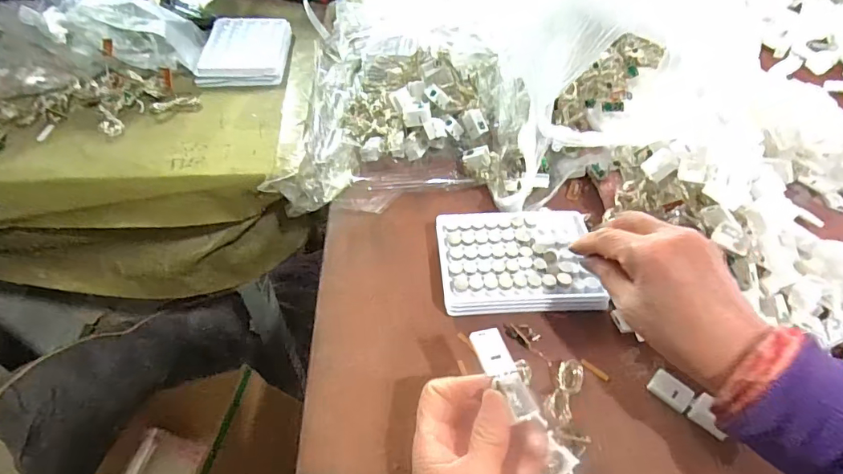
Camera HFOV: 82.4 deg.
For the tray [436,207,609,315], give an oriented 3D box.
[{"bbox_3d":[0.080,0.015,0.403,0.128,0.017,0.099,-1,55,-2],"label":"tray"}]

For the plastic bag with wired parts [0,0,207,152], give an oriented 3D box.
[{"bbox_3d":[-0.370,-0.186,0.488,0.259,0.071,0.173,-9,50,-9],"label":"plastic bag with wired parts"}]

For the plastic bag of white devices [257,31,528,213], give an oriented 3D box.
[{"bbox_3d":[-0.014,-0.155,0.508,0.231,0.061,0.284,3,49,1],"label":"plastic bag of white devices"}]

